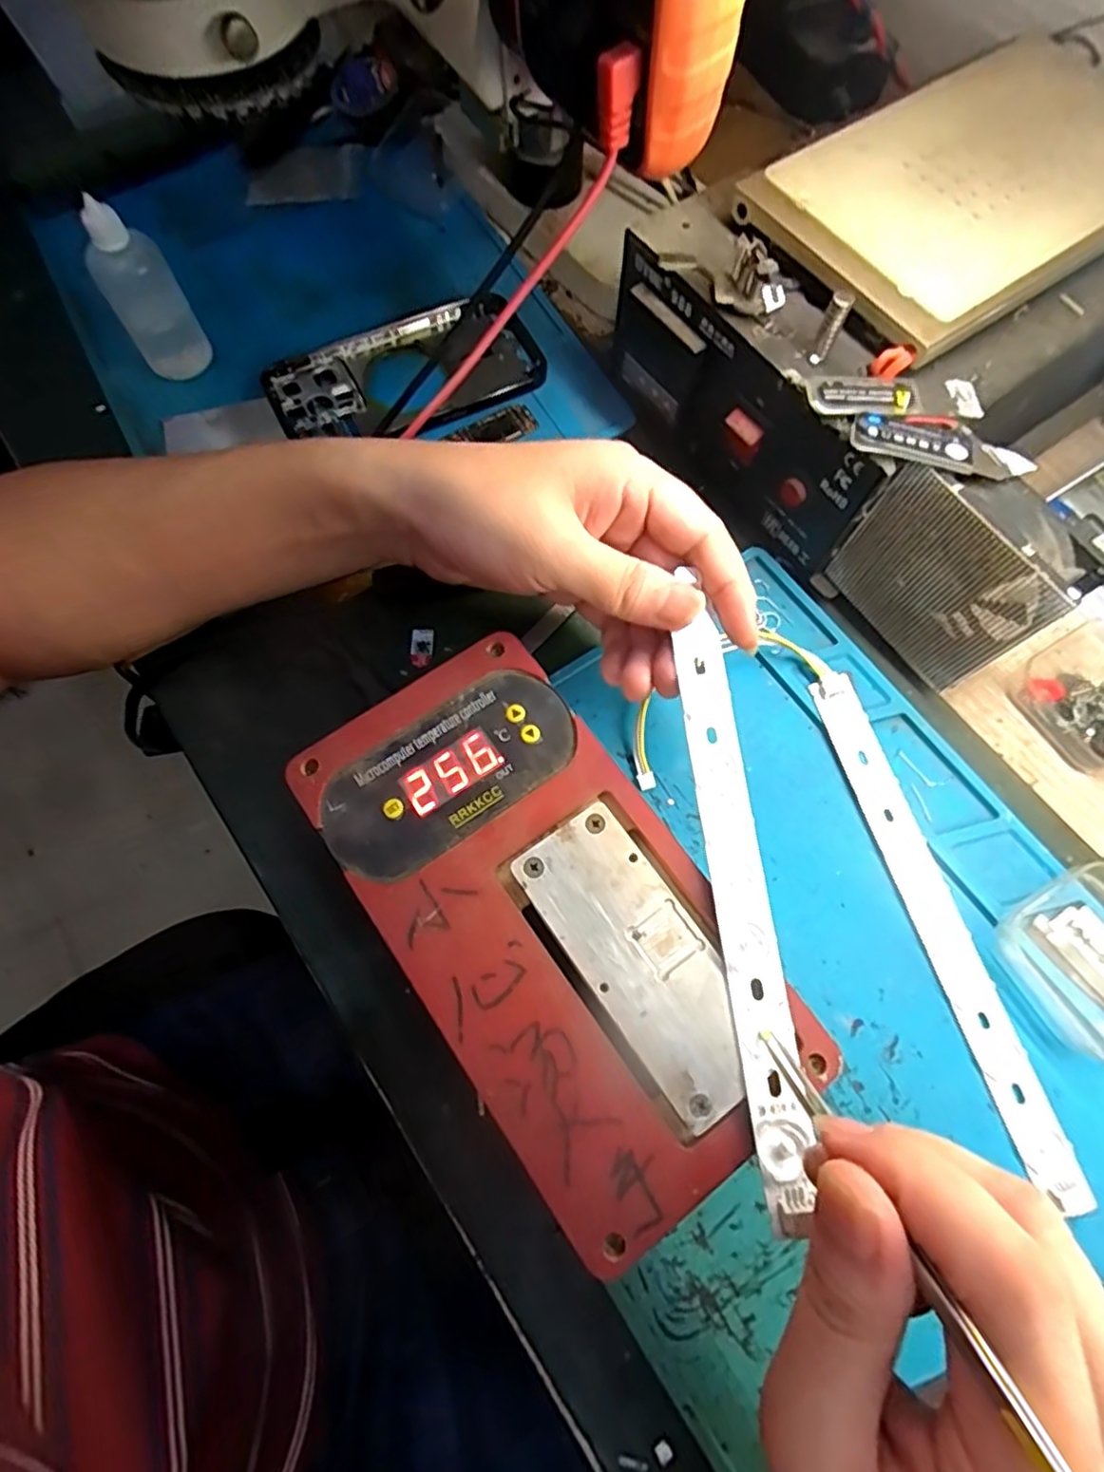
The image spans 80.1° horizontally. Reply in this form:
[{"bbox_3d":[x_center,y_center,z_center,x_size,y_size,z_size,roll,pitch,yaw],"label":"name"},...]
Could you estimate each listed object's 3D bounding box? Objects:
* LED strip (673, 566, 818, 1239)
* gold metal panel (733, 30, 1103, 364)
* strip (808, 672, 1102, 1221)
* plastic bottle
[{"bbox_3d":[0.063,0.051,0.218,0.015,0.007,0.189,-4,72,-1],"label":"LED strip"},{"bbox_3d":[0.180,-0.234,0.283,0.195,0.022,0.110,-34,73,-11],"label":"gold metal panel"},{"bbox_3d":[0.161,0.073,0.273,0.020,0.008,0.215,-16,71,-5],"label":"strip"},{"bbox_3d":[-0.209,-0.225,0.338,0.035,0.078,0.026,-33,73,-10],"label":"plastic bottle"}]

